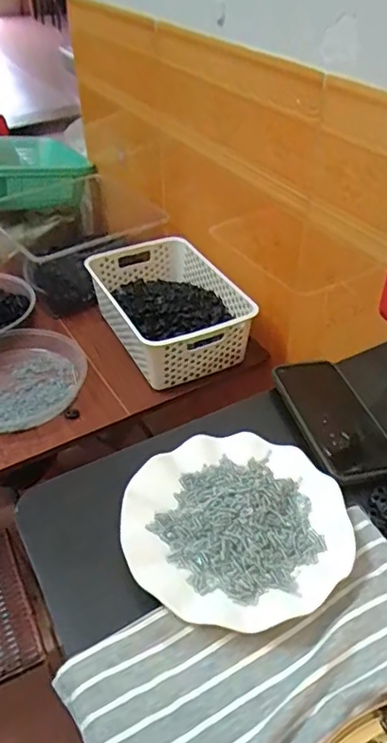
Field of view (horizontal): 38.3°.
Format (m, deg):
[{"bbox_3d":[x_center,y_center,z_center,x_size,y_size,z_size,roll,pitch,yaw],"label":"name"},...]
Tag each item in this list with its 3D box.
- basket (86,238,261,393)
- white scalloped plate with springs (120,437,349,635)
[{"bbox_3d":[-0.045,-0.117,1.006,0.213,0.095,0.313,-17,43,-17],"label":"basket"},{"bbox_3d":[0.035,0.125,0.464,0.178,0.021,0.172,-3,42,3],"label":"white scalloped plate with springs"}]

